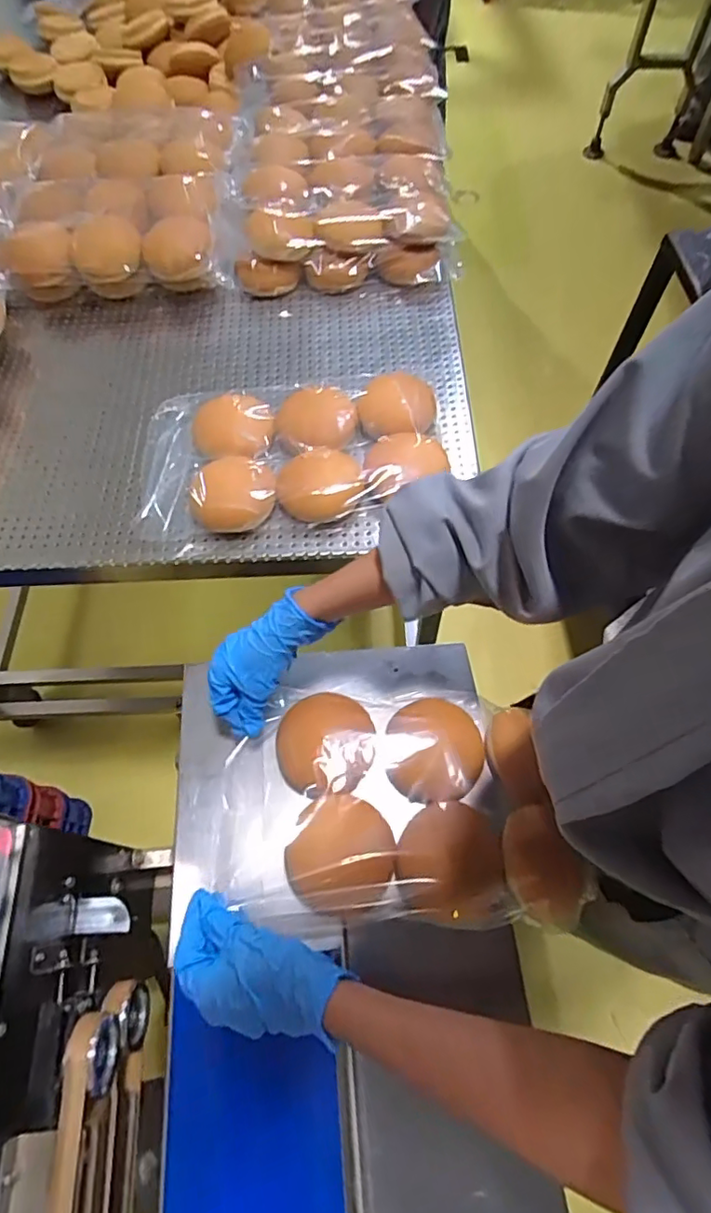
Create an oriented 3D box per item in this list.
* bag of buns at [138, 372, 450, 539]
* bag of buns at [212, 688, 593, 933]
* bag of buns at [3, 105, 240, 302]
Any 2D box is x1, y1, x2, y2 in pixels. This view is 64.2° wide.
[{"bbox_3d":[-0.074,-0.186,0.673,0.346,0.049,0.202,-5,63,0],"label":"bag of buns"},{"bbox_3d":[0.032,0.175,0.526,0.322,0.079,0.209,0,63,2],"label":"bag of buns"},{"bbox_3d":[-0.355,-0.617,0.882,0.337,0.099,0.402,-6,63,-1],"label":"bag of buns"}]

